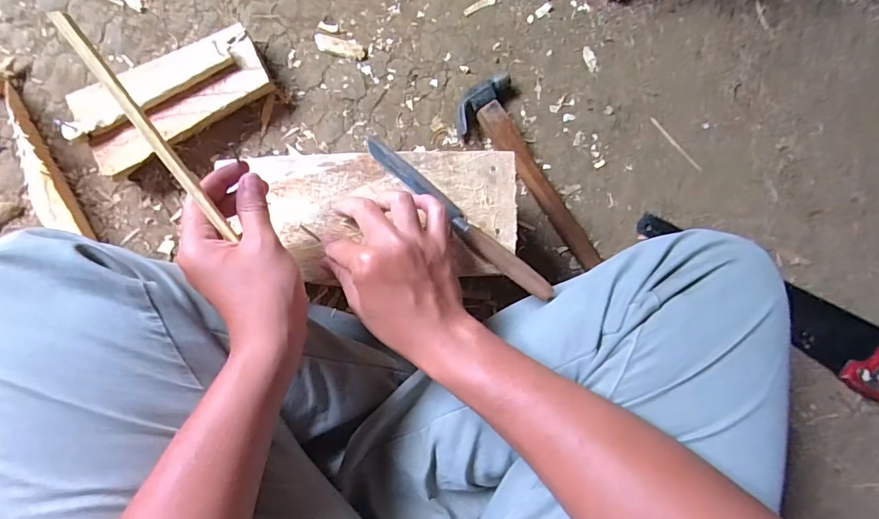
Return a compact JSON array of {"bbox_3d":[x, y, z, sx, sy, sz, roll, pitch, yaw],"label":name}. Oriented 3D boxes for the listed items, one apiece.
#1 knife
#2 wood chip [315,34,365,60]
[{"bbox_3d":[0.017,-0.037,0.419,0.212,0.011,0.019,42,80,6],"label":"knife"},{"bbox_3d":[-0.120,-0.257,0.559,0.058,0.005,0.023,8,84,-8],"label":"wood chip"}]

